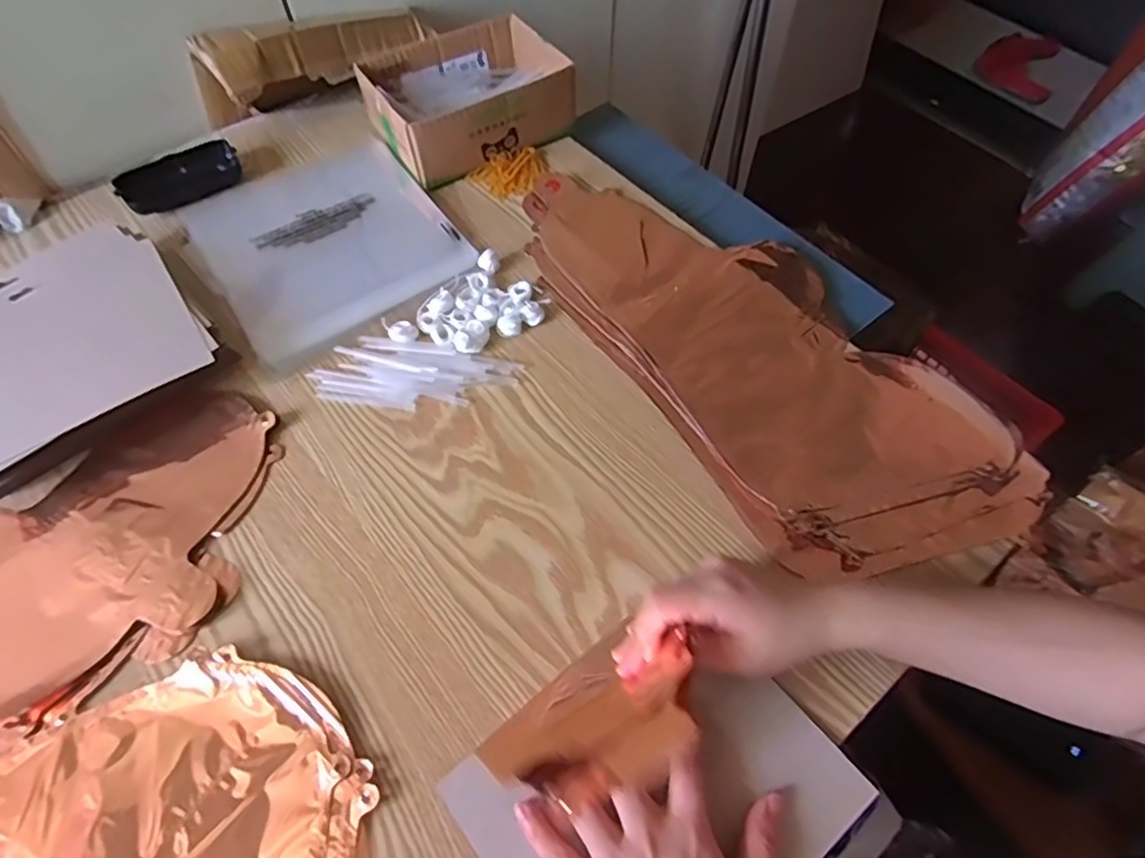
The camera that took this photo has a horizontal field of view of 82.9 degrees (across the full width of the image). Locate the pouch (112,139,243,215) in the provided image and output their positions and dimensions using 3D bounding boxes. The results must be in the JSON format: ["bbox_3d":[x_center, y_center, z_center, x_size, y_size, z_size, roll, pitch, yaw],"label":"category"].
[{"bbox_3d":[-0.381,-0.246,0.634,0.109,0.024,0.063,-34,64,-19],"label":"pouch"}]

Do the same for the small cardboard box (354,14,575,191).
[{"bbox_3d":[-0.104,-0.331,0.653,0.182,0.067,0.142,-32,64,-19],"label":"small cardboard box"}]

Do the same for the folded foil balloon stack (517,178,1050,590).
[{"bbox_3d":[0.151,-0.079,0.538,0.221,0.017,0.445,-29,63,-17],"label":"folded foil balloon stack"}]

